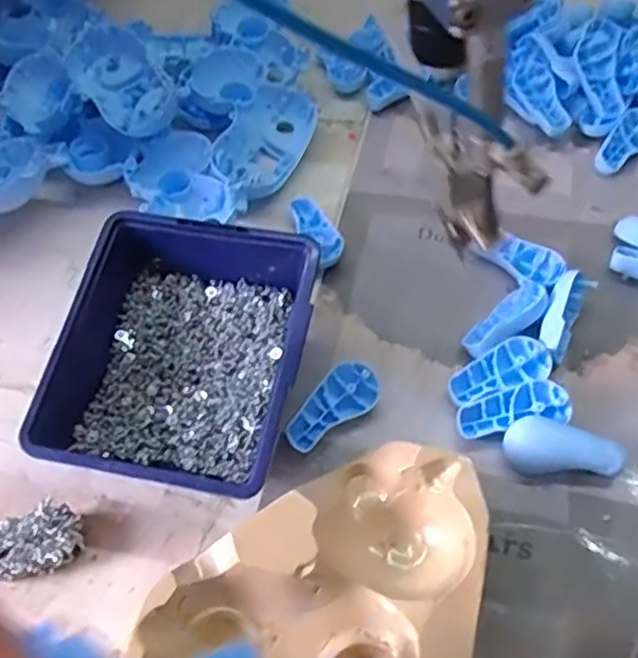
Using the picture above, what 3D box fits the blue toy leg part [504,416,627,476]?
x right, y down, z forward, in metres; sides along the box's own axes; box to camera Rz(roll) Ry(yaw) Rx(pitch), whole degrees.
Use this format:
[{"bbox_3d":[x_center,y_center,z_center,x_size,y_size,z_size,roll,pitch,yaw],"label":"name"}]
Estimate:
[{"bbox_3d":[0.148,0.072,0.399,0.067,0.014,0.032,2,58,5],"label":"blue toy leg part"}]

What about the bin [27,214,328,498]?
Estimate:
[{"bbox_3d":[-0.081,0.016,0.418,0.146,0.073,0.177,11,59,11],"label":"bin"}]

